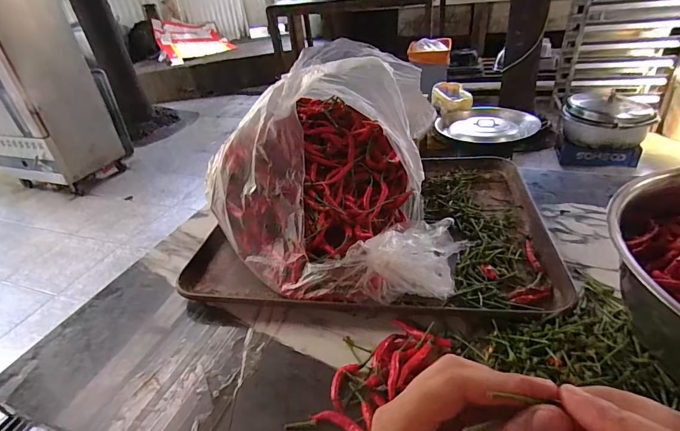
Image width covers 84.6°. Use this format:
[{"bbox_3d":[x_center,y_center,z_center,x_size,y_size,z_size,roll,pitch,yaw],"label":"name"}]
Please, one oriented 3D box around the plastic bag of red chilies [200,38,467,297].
[{"bbox_3d":[0.001,-0.050,0.441,0.298,0.217,0.241,24,45,36],"label":"plastic bag of red chilies"}]

